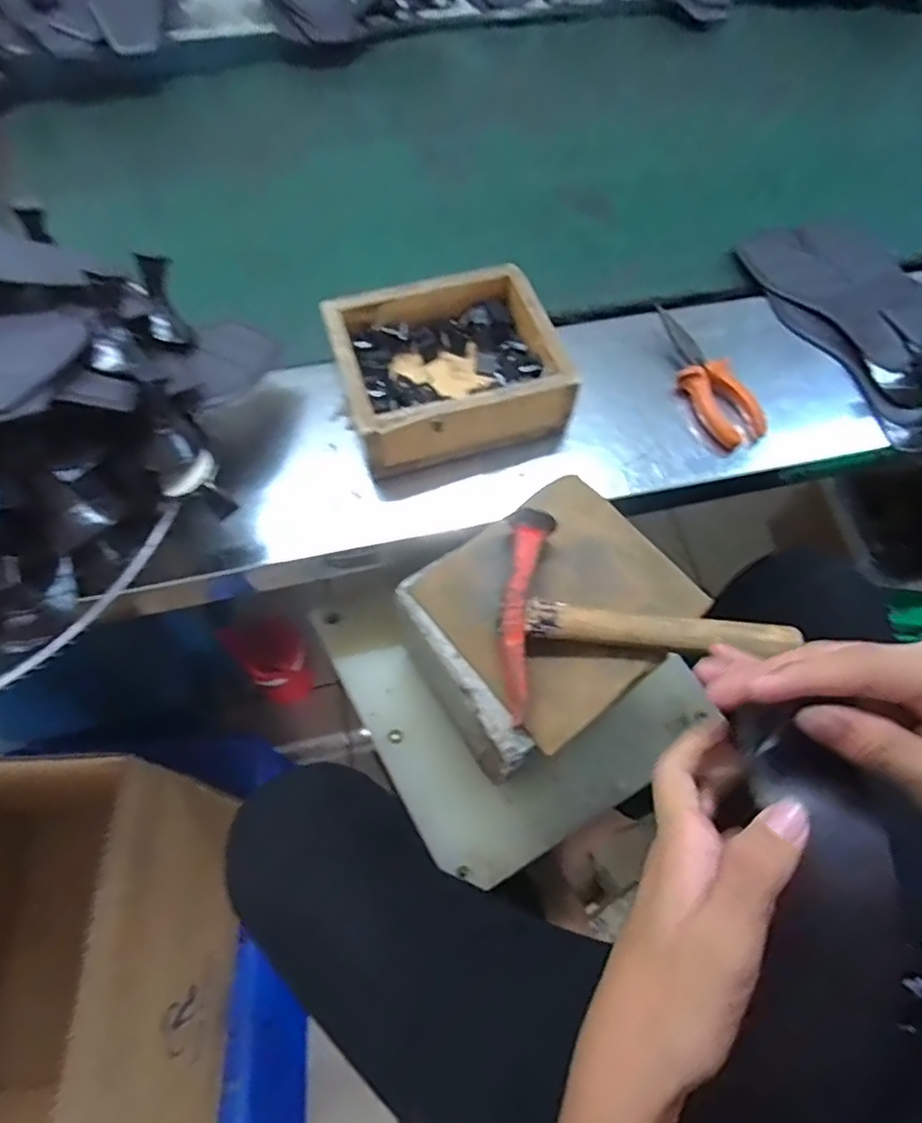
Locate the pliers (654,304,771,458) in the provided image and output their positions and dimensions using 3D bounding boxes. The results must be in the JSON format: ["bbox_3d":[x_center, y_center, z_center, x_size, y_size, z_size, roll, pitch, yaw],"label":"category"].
[{"bbox_3d":[0.217,-0.169,0.573,0.049,0.021,0.149,-25,67,-13],"label":"pliers"}]

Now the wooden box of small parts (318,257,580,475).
[{"bbox_3d":[-0.010,-0.163,0.555,0.176,0.072,0.145,-18,65,-10],"label":"wooden box of small parts"}]

